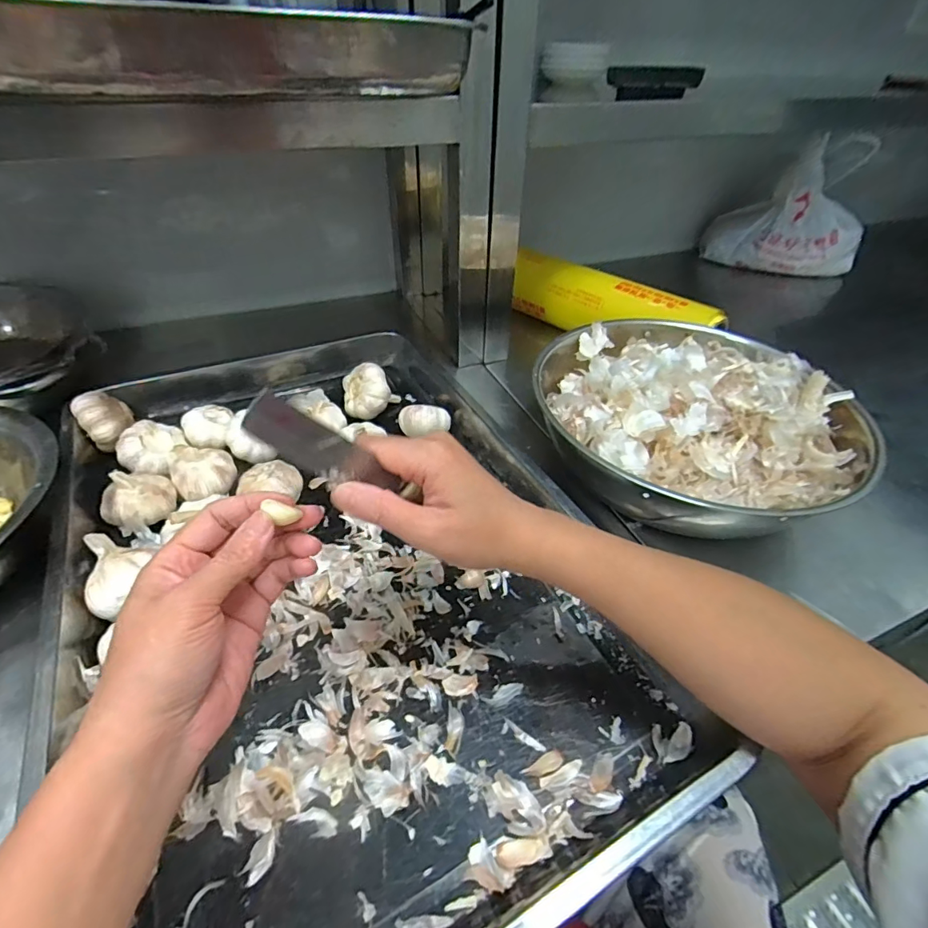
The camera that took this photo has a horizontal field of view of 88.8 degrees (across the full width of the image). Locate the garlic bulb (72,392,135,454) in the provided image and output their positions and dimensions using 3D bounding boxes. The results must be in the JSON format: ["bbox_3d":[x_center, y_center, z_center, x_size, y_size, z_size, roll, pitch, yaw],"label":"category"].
[{"bbox_3d":[-0.363,-0.047,0.481,0.046,0.040,0.055,-31,51,-32],"label":"garlic bulb"}]

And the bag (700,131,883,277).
[{"bbox_3d":[0.693,-0.526,0.980,0.282,0.219,0.125,1,42,-1],"label":"bag"}]

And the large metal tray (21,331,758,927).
[{"bbox_3d":[-0.105,0.070,0.409,0.401,0.067,0.554,-18,45,-21],"label":"large metal tray"}]

